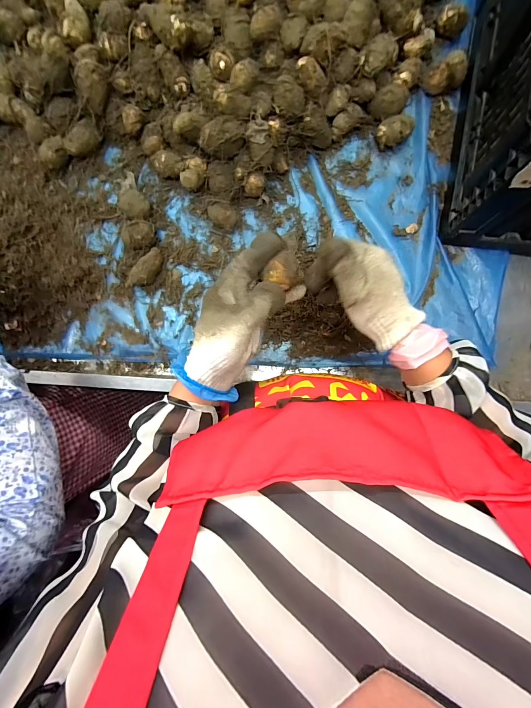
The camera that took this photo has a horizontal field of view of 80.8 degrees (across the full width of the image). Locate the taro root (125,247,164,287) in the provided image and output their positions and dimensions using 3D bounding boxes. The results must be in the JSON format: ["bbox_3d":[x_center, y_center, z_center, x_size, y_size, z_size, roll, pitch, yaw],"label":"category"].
[{"bbox_3d":[-0.176,-0.124,0.466,0.027,0.030,0.068,36,92,0],"label":"taro root"}]

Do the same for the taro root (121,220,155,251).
[{"bbox_3d":[-0.188,-0.176,0.465,0.047,0.037,0.041,7,92,1],"label":"taro root"}]

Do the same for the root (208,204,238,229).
[{"bbox_3d":[-0.064,-0.206,0.467,0.046,0.026,0.029,30,92,0],"label":"root"}]

